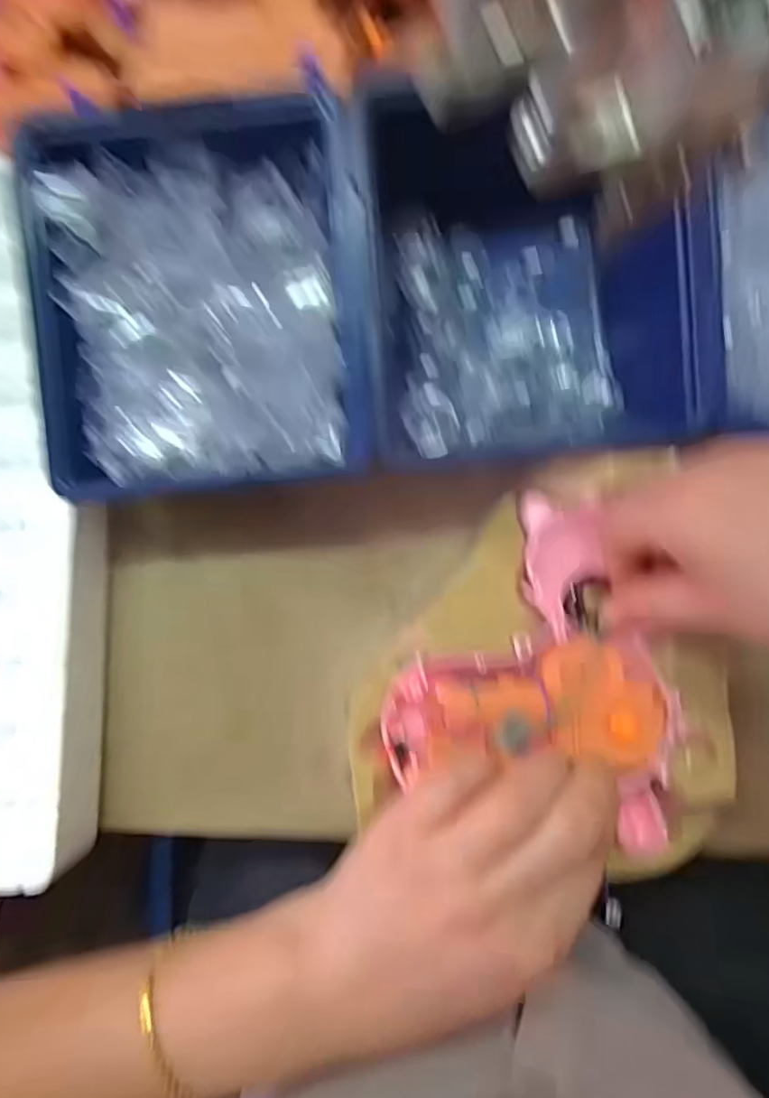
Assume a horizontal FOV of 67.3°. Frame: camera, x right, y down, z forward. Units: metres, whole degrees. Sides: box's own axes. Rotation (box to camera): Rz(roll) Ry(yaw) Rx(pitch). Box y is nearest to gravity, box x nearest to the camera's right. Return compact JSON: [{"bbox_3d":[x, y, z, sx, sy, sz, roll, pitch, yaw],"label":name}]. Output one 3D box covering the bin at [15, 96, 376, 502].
[{"bbox_3d":[-0.079,-0.110,0.272,0.147,0.065,0.168,-5,86,1],"label":"bin"}]

